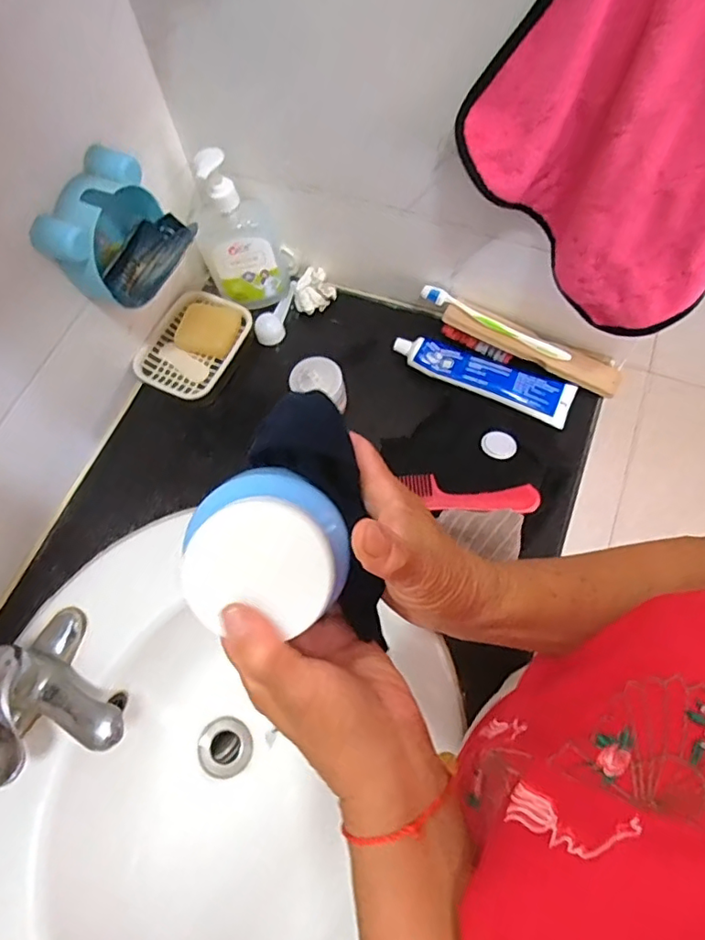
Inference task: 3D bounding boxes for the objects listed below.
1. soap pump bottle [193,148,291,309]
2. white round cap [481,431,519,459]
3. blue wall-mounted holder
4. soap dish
[{"bbox_3d":[-0.127,-0.267,0.626,0.094,0.183,0.069,-13,67,-2],"label":"soap pump bottle"},{"bbox_3d":[0.157,-0.027,0.590,0.036,0.007,0.033,-1,67,3],"label":"white round cap"},{"bbox_3d":[-0.209,-0.212,0.520,0.092,0.102,0.113,19,71,9],"label":"blue wall-mounted holder"},{"bbox_3d":[-0.190,-0.151,0.658,0.093,0.024,0.139,24,71,12],"label":"soap dish"}]

